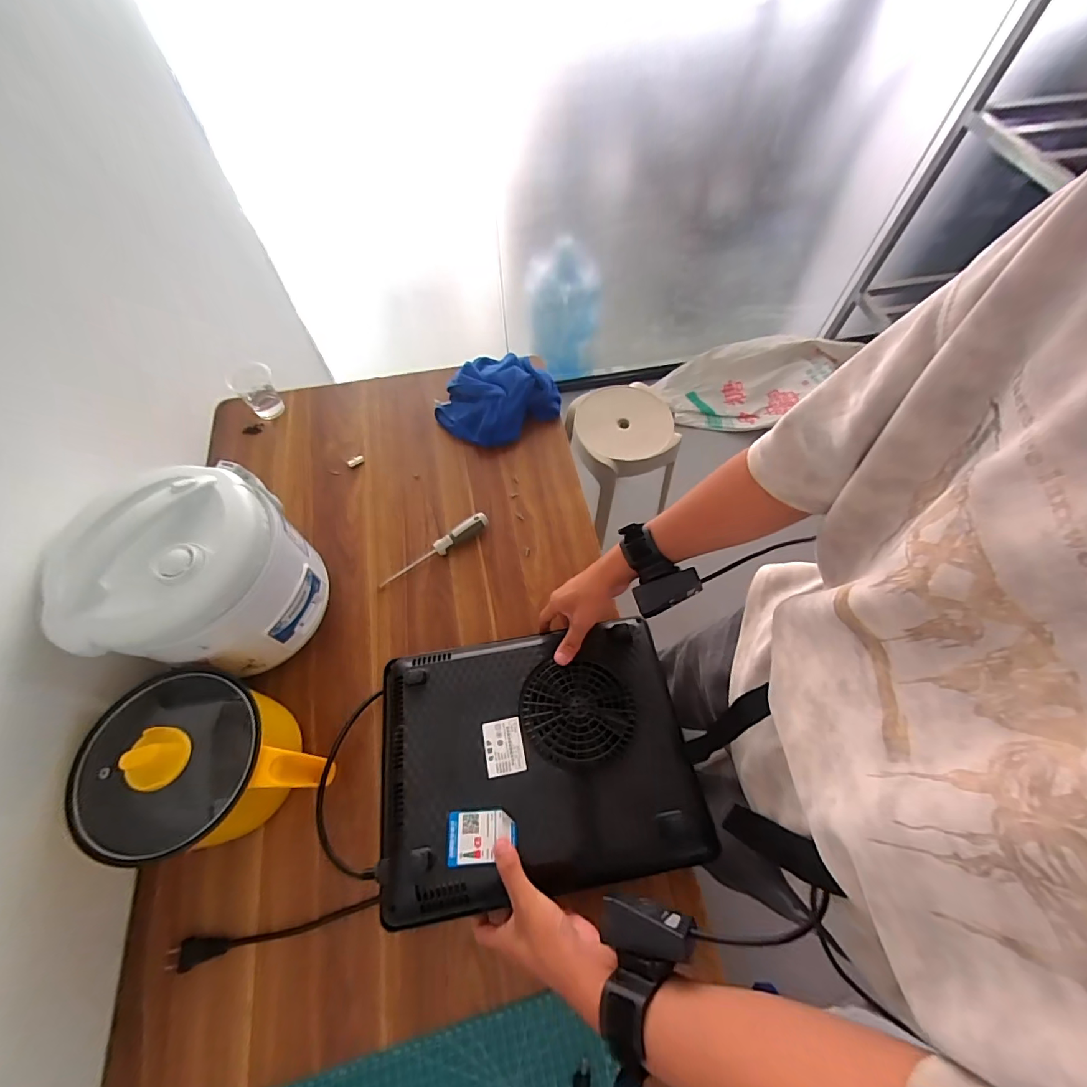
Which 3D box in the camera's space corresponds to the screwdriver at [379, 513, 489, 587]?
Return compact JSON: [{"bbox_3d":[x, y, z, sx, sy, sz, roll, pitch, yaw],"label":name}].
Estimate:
[{"bbox_3d":[-0.158,0.011,0.690,0.176,0.033,0.024,-32,67,-17],"label":"screwdriver"}]

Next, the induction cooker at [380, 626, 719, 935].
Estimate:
[{"bbox_3d":[-0.009,0.227,0.516,0.338,0.050,0.263,-8,62,-6],"label":"induction cooker"}]

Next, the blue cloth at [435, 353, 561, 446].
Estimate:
[{"bbox_3d":[-0.080,-0.253,0.812,0.204,0.063,0.159,-29,66,-16],"label":"blue cloth"}]

